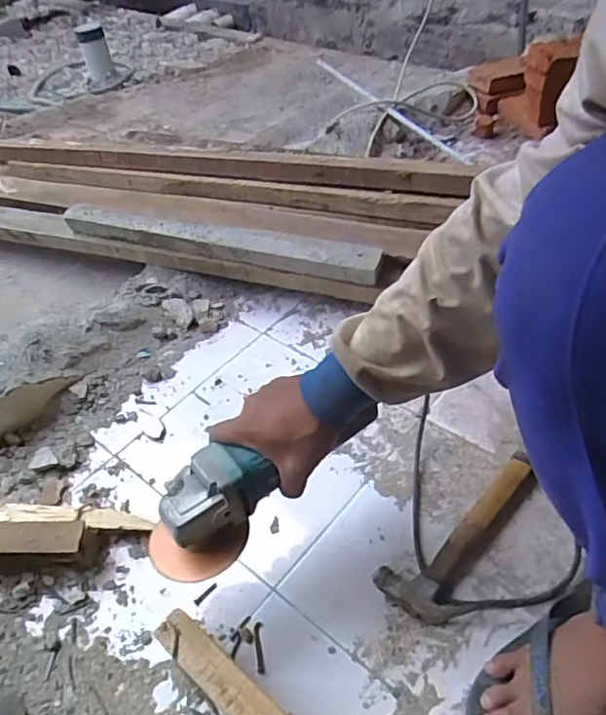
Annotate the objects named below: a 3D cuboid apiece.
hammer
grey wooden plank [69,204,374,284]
[{"bbox_3d":[0.177,0.189,0.639,0.083,0.034,0.230,27,53,30],"label":"hammer"},{"bbox_3d":[-0.156,-0.197,0.944,0.583,0.043,0.051,12,48,19],"label":"grey wooden plank"}]

